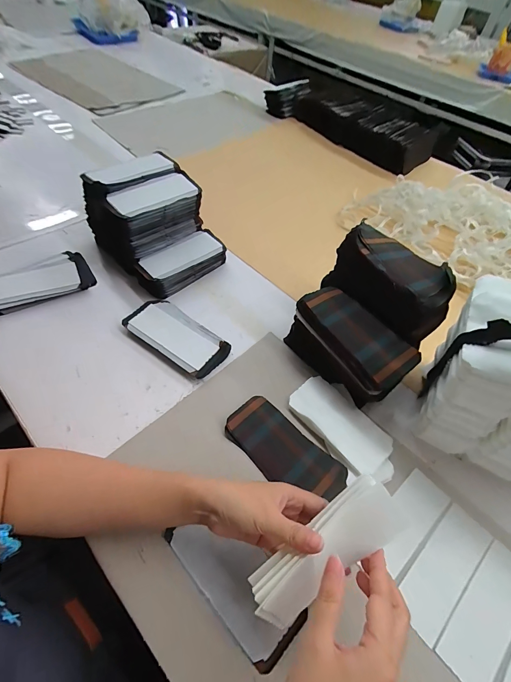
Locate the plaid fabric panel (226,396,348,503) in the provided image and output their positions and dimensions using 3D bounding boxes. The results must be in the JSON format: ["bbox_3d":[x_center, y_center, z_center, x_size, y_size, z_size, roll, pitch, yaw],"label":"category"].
[{"bbox_3d":[0.039,0.146,0.422,0.163,0.009,0.076,39,60,21],"label":"plaid fabric panel"}]

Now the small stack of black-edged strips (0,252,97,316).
[{"bbox_3d":[-0.374,-0.100,0.539,0.170,0.030,0.084,-27,61,-22],"label":"small stack of black-edged strips"}]

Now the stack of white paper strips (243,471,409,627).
[{"bbox_3d":[0.066,0.193,0.293,0.150,0.035,0.055,-34,63,-8],"label":"stack of white paper strips"}]

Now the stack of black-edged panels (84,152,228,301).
[{"bbox_3d":[-0.181,-0.219,0.575,0.207,0.131,0.173,40,61,22],"label":"stack of black-edged panels"}]

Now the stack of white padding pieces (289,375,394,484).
[{"bbox_3d":[0.127,0.120,0.448,0.086,0.011,0.160,-32,63,-24],"label":"stack of white padding pieces"}]

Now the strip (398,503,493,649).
[{"bbox_3d":[0.220,0.263,0.366,0.144,0.004,0.053,-34,64,-25],"label":"strip"}]

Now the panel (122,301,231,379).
[{"bbox_3d":[-0.125,-0.010,0.510,0.162,0.019,0.084,34,59,18],"label":"panel"}]

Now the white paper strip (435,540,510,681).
[{"bbox_3d":[0.257,0.295,0.343,0.146,0.004,0.050,-34,64,-25],"label":"white paper strip"}]

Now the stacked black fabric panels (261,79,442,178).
[{"bbox_3d":[0.289,-0.726,1.043,0.586,0.108,0.158,39,60,20],"label":"stacked black fabric panels"}]

